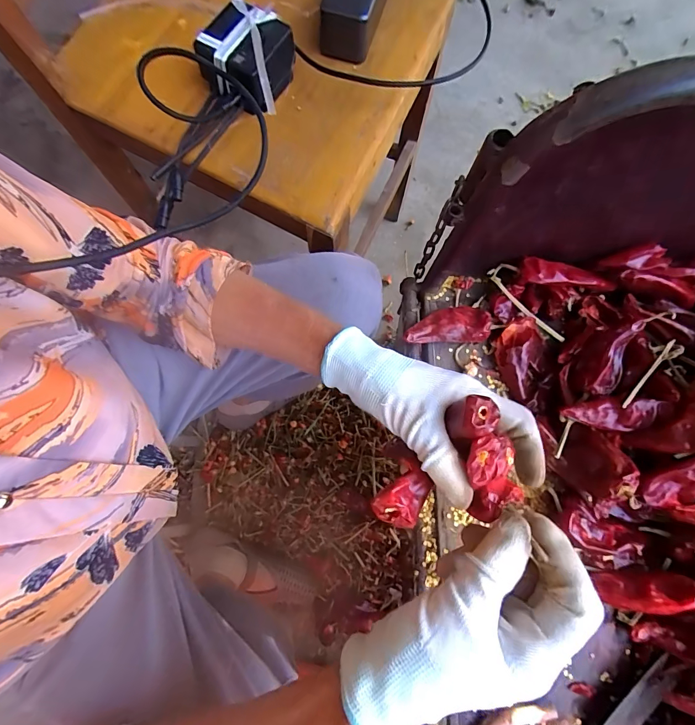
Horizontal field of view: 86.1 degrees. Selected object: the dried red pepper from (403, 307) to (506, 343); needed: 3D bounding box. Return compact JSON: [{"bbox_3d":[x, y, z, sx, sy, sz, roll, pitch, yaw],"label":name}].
[{"bbox_3d":[0.097,-0.036,0.354,0.082,0.017,0.034,-3,76,-2],"label":"dried red pepper"}]

